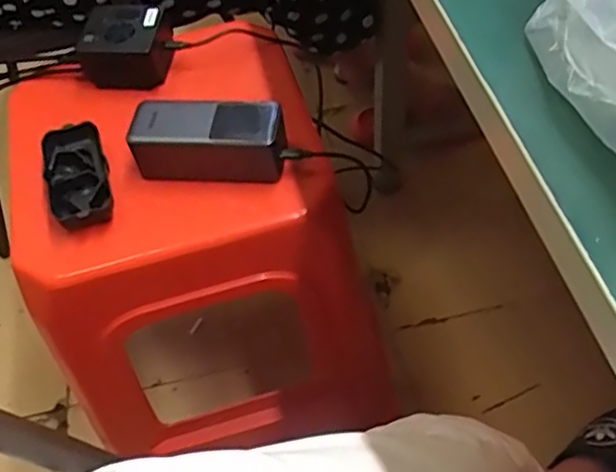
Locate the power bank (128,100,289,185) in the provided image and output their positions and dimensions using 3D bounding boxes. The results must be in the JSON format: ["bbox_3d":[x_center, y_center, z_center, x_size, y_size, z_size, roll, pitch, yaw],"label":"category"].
[{"bbox_3d":[-0.087,-0.082,0.586,0.134,0.053,0.059,7,56,10],"label":"power bank"}]

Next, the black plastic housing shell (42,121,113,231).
[{"bbox_3d":[-0.205,-0.054,0.589,0.051,0.033,0.113,-20,56,-9],"label":"black plastic housing shell"}]

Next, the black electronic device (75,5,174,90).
[{"bbox_3d":[-0.185,-0.194,0.673,0.081,0.051,0.075,7,56,10],"label":"black electronic device"}]

